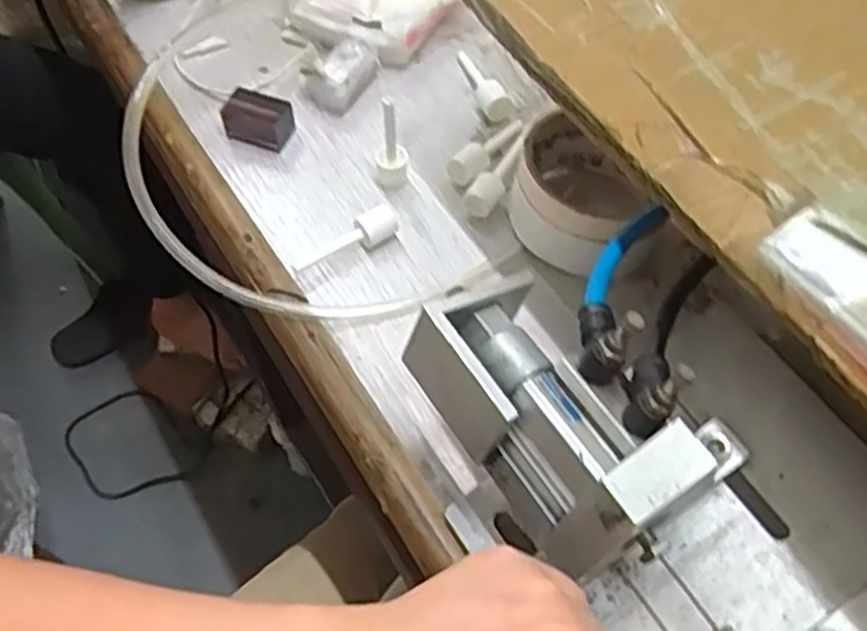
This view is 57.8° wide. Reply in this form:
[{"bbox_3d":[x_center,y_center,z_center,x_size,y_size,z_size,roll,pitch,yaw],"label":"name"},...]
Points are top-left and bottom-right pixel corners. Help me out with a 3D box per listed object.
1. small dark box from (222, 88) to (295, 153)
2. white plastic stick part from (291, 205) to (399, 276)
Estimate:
[{"bbox_3d":[-0.108,-0.122,0.485,0.041,0.024,0.024,17,61,10],"label":"small dark box"},{"bbox_3d":[-0.047,-0.041,0.439,0.064,0.018,0.015,-28,63,-15],"label":"white plastic stick part"}]

